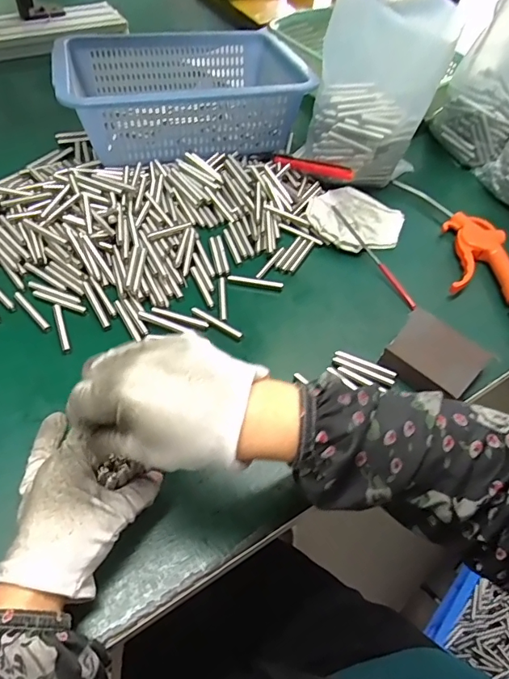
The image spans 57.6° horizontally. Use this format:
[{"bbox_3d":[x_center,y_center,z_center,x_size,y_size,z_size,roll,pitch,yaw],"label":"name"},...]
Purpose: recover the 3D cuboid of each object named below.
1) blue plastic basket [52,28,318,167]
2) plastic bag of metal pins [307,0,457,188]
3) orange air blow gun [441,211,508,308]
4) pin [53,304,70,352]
[{"bbox_3d":[-0.093,-0.332,0.627,0.312,0.090,0.237,-8,53,-14],"label":"blue plastic basket"},{"bbox_3d":[0.138,-0.286,0.543,0.129,0.205,0.085,12,51,1],"label":"plastic bag of metal pins"},{"bbox_3d":[0.255,-0.076,0.510,0.081,0.030,0.181,12,51,1],"label":"orange air blow gun"},{"bbox_3d":[-0.180,-0.012,0.432,0.007,0.004,0.056,-13,55,-20],"label":"pin"}]

